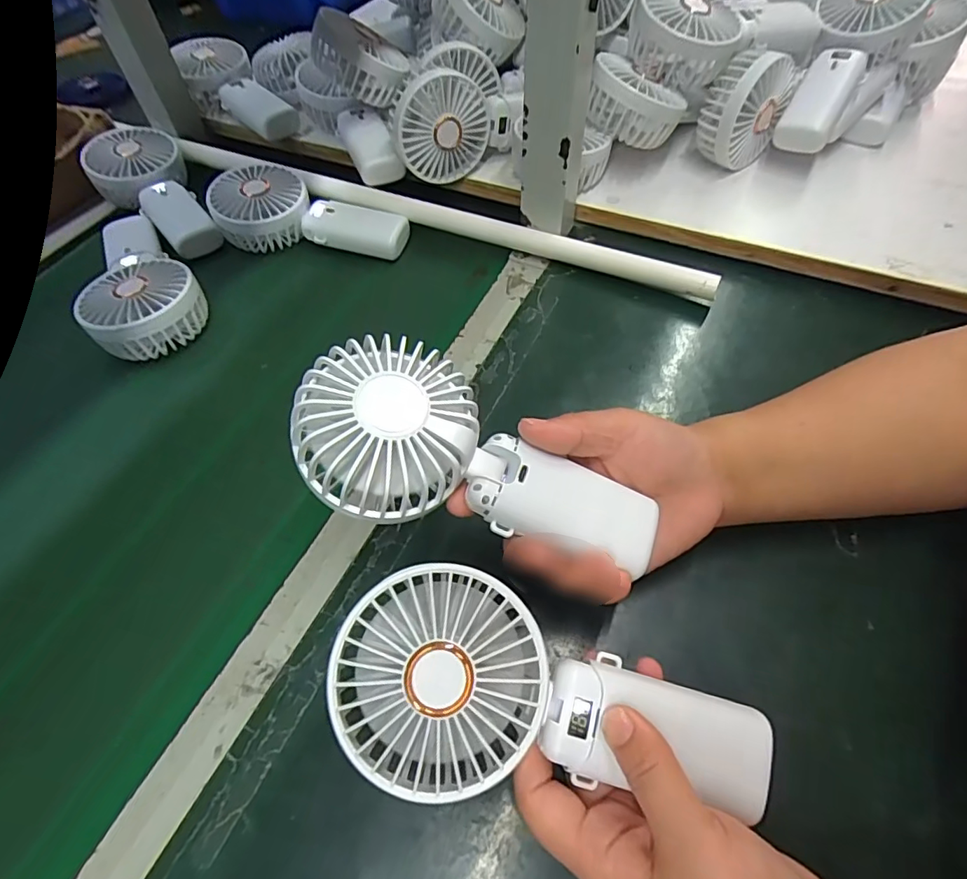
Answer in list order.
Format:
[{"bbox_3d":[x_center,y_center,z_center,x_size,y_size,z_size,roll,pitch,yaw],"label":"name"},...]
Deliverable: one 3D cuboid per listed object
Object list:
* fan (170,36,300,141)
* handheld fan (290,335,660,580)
[{"bbox_3d":[-0.265,-0.373,0.568,0.077,0.053,0.165,-33,61,-18],"label":"fan"},{"bbox_3d":[-0.001,0.013,0.258,0.177,0.037,0.074,23,57,-11],"label":"handheld fan"}]

